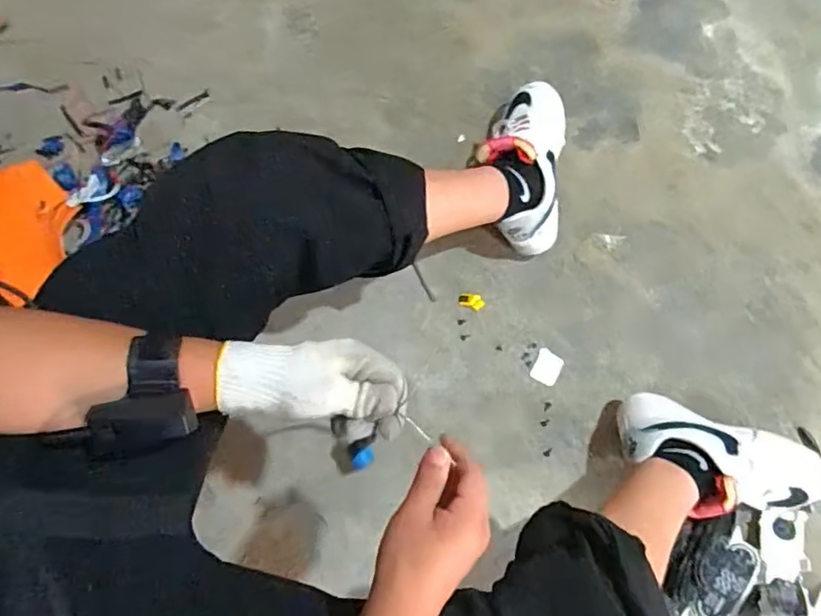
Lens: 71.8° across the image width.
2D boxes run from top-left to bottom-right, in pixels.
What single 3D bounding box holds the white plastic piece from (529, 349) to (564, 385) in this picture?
[{"bbox_3d":[0.208,0.091,0.863,0.041,0.004,0.050,26,77,5],"label":"white plastic piece"}]

